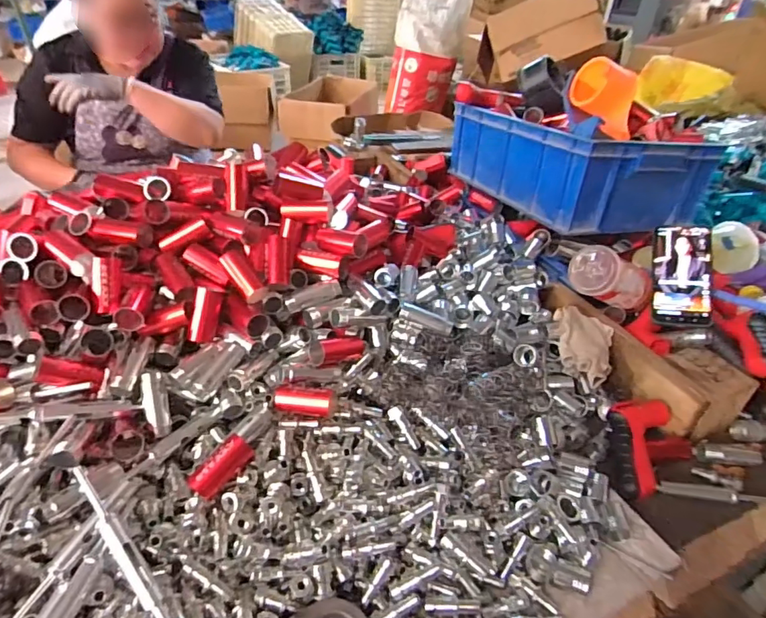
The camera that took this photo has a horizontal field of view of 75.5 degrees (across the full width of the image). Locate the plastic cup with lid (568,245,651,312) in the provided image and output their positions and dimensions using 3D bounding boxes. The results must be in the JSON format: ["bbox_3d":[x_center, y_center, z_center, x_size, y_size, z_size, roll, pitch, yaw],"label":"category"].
[{"bbox_3d":[0.330,-0.038,0.702,0.137,0.067,0.060,18,28,-32],"label":"plastic cup with lid"}]

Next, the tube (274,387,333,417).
[{"bbox_3d":[-0.083,0.102,0.527,0.067,0.032,0.023,1,35,18],"label":"tube"}]

